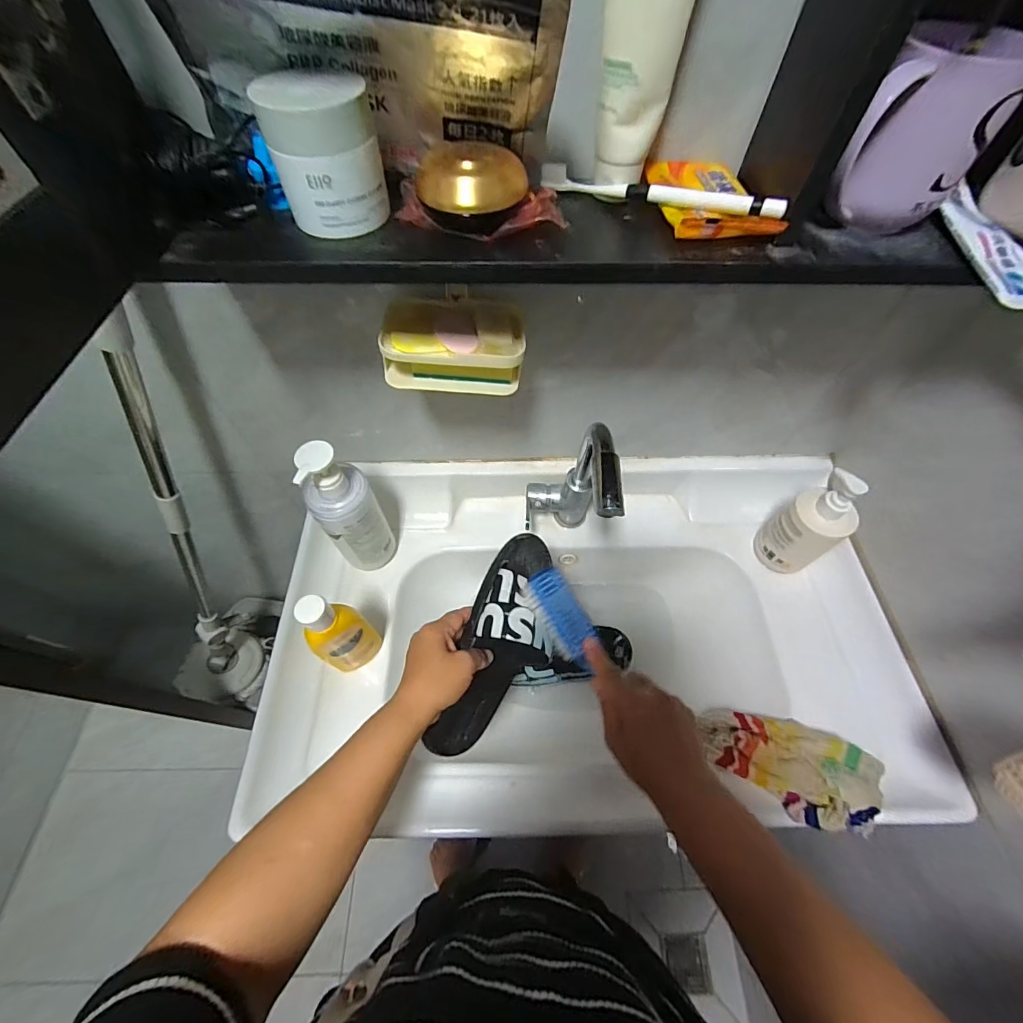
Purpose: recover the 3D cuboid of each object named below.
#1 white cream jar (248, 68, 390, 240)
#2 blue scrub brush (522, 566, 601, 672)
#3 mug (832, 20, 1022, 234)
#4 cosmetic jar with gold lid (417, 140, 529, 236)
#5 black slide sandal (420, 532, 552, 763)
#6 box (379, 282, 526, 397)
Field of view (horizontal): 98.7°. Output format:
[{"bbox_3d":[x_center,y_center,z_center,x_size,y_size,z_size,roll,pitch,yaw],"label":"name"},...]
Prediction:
[{"bbox_3d":[-0.124,-0.242,0.300,0.067,0.071,0.062,-9,60,-6],"label":"white cream jar"},{"bbox_3d":[0.052,0.110,0.459,0.048,0.031,0.102,-24,74,-14],"label":"blue scrub brush"},{"bbox_3d":[0.262,-0.238,0.284,0.071,0.094,0.091,40,67,21],"label":"mug"},{"bbox_3d":[-0.027,-0.228,0.312,0.069,0.041,0.056,17,61,9],"label":"cosmetic jar with gold lid"},{"bbox_3d":[-0.005,0.137,0.482,0.090,0.083,0.226,19,83,10],"label":"black slide sandal"},{"bbox_3d":[-0.056,-0.168,0.438,0.131,0.063,0.090,-1,59,-1],"label":"box"}]

